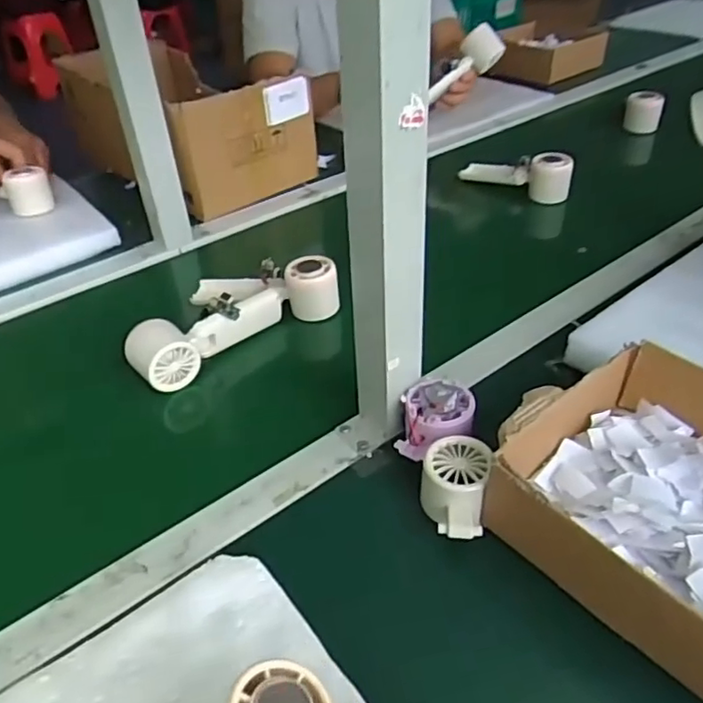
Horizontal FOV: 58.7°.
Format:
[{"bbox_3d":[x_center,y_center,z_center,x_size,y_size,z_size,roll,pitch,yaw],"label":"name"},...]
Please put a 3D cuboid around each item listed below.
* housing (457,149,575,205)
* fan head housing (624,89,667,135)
[{"bbox_3d":[0.241,-0.260,0.900,0.158,0.048,0.062,25,47,30],"label":"housing"},{"bbox_3d":[0.486,-0.399,1.042,0.054,0.058,0.062,11,42,18],"label":"fan head housing"}]

